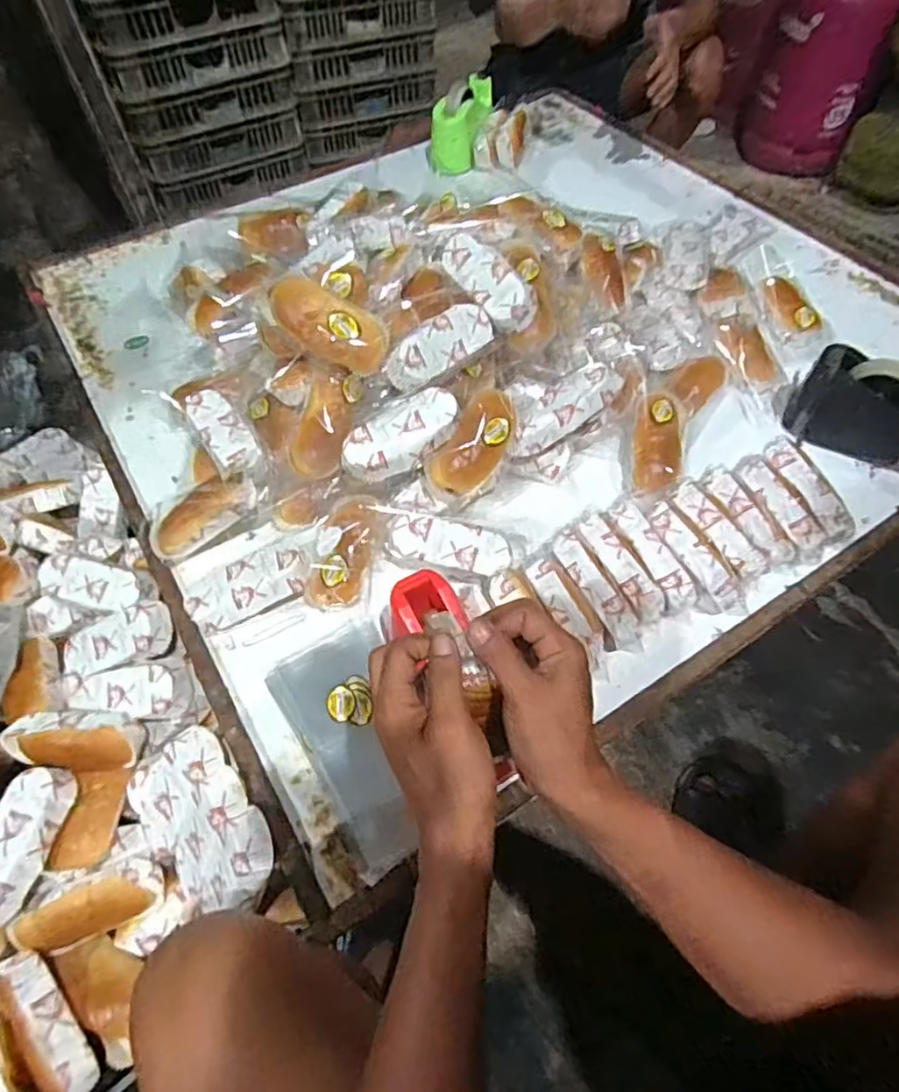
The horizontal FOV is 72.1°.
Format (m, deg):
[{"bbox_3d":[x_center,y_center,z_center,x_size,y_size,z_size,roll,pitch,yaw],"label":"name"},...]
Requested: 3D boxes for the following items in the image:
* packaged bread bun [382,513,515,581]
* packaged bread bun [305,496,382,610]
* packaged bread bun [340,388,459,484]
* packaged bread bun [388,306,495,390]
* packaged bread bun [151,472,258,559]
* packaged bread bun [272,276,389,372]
[{"bbox_3d":[0.000,-0.001,0.700,0.134,0.045,0.056,9,57,8],"label":"packaged bread bun"},{"bbox_3d":[-0.119,0.004,0.715,0.066,0.036,0.140,12,70,9],"label":"packaged bread bun"},{"bbox_3d":[-0.056,-0.126,0.699,0.137,0.048,0.063,-30,61,-17],"label":"packaged bread bun"},{"bbox_3d":[-0.010,-0.234,0.711,0.051,0.042,0.148,37,65,23],"label":"packaged bread bun"},{"bbox_3d":[-0.292,-0.037,0.727,0.149,0.044,0.059,-29,57,14],"label":"packaged bread bun"},{"bbox_3d":[-0.133,-0.244,0.688,0.140,0.065,0.045,29,23,-8],"label":"packaged bread bun"}]

